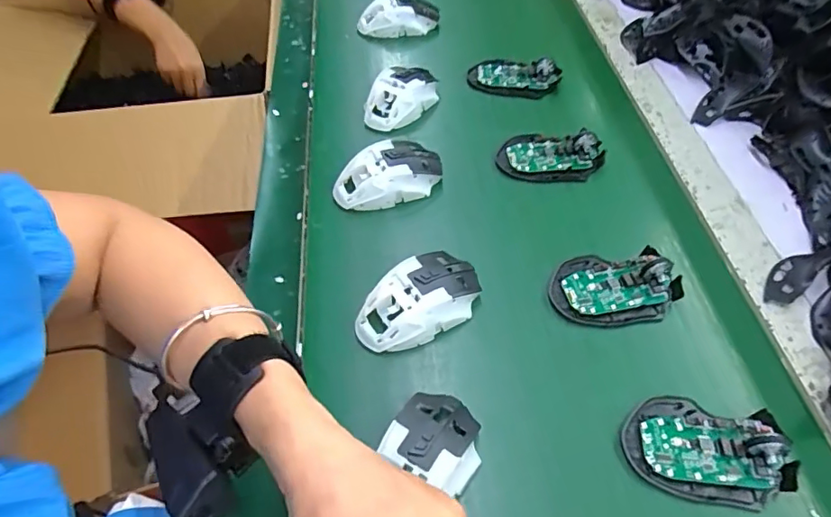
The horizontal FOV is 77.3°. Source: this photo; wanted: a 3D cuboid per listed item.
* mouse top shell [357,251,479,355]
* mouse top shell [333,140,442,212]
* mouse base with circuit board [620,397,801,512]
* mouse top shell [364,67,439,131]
[{"bbox_3d":[0.003,0.038,0.454,0.115,0.038,0.065,-32,57,-23],"label":"mouse top shell"},{"bbox_3d":[-0.029,-0.088,0.548,0.118,0.038,0.065,-18,53,-13],"label":"mouse top shell"},{"bbox_3d":[0.216,0.138,0.383,0.113,0.028,0.075,6,51,6],"label":"mouse base with circuit board"},{"bbox_3d":[-0.016,-0.203,0.647,0.068,0.038,0.111,27,56,21],"label":"mouse top shell"}]

